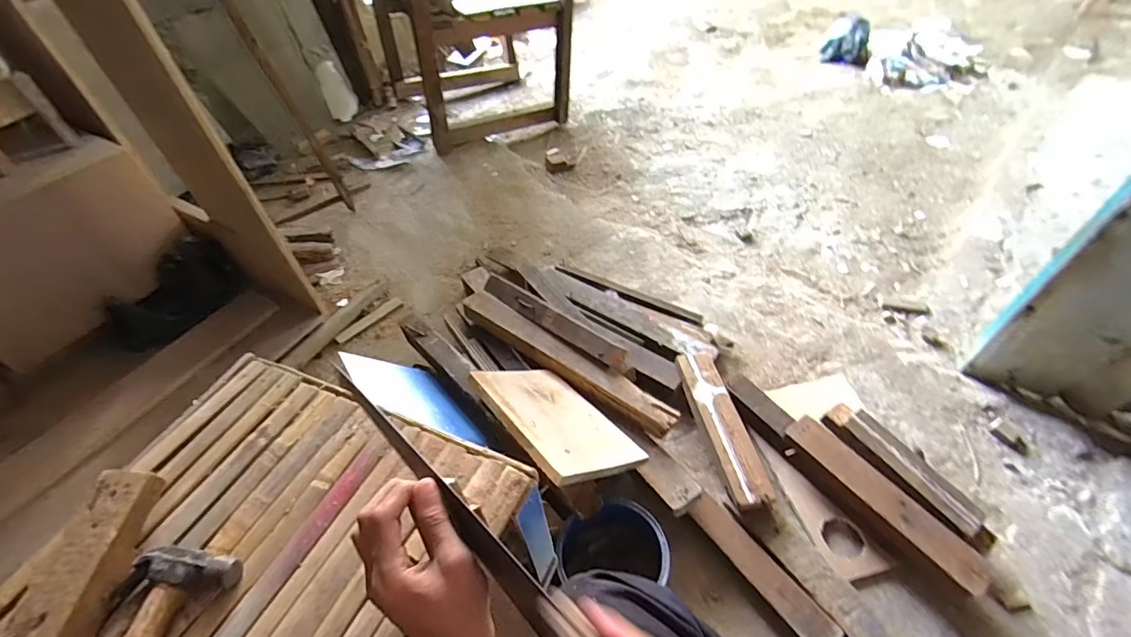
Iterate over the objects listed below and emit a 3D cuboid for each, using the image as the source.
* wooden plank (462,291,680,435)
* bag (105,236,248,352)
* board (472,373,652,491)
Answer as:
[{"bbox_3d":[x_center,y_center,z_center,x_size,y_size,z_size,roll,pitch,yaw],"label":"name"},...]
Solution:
[{"bbox_3d":[-0.016,0.066,0.926,0.498,0.046,0.065,30,57,27],"label":"wooden plank"},{"bbox_3d":[-0.823,-0.044,1.047,0.098,0.138,0.266,16,52,18],"label":"bag"},{"bbox_3d":[-0.016,0.155,0.773,0.179,0.014,0.263,1,27,-43],"label":"board"}]

